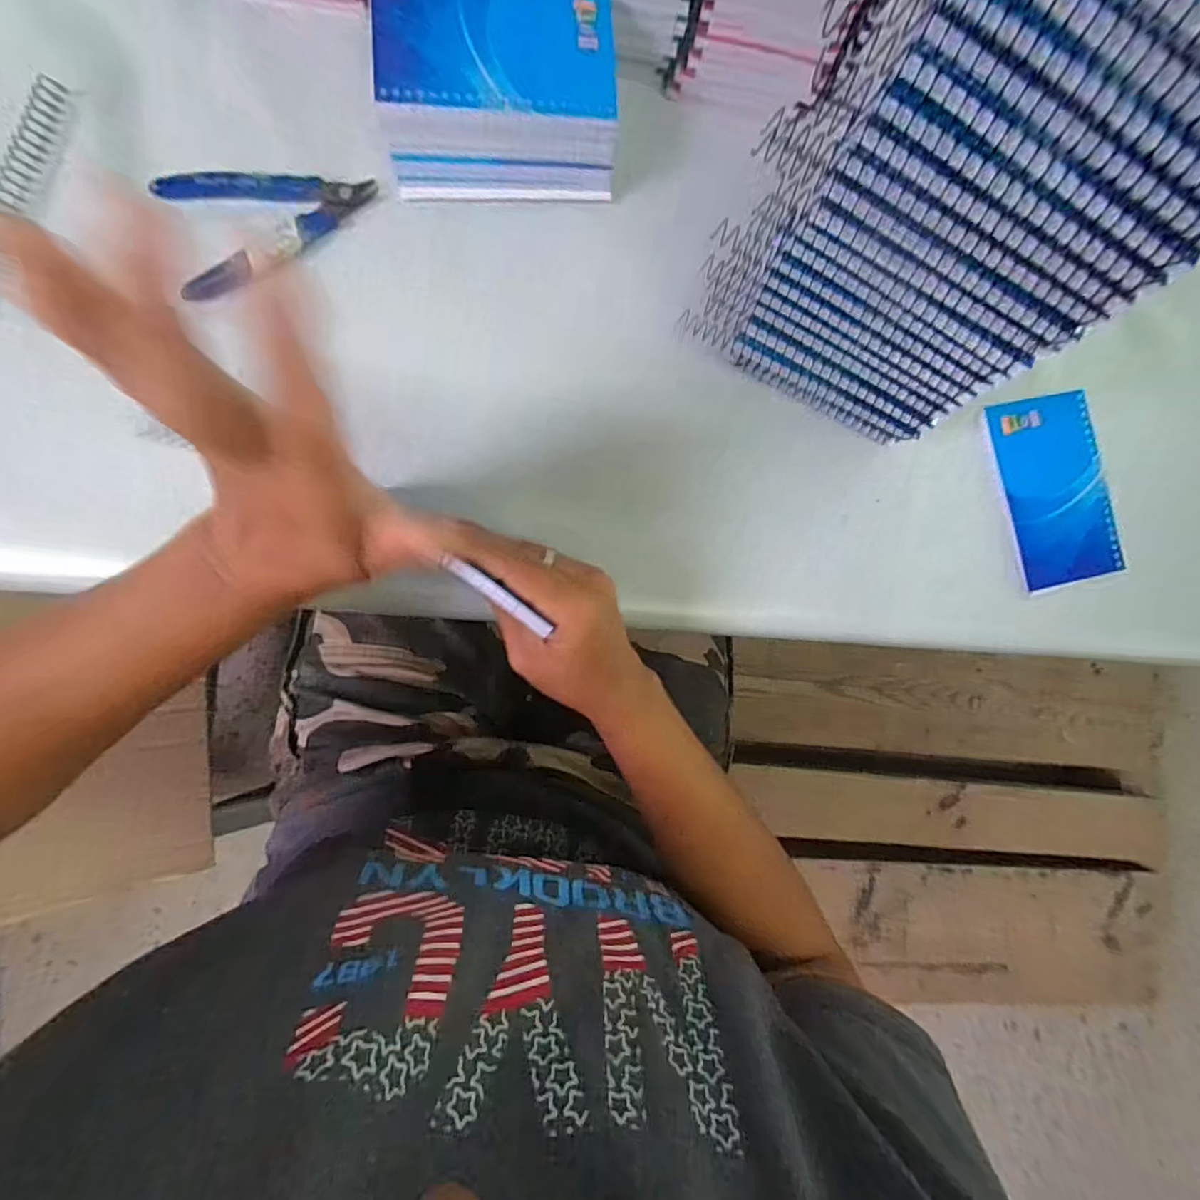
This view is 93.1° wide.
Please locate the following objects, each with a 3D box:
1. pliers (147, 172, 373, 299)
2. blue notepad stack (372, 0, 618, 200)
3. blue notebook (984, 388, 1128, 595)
[{"bbox_3d":[-0.189,-0.227,0.331,0.114,0.010,0.070,-26,91,-9],"label":"pliers"},{"bbox_3d":[-0.059,-0.298,0.332,0.128,0.050,0.086,-5,87,-8],"label":"blue notepad stack"},{"bbox_3d":[0.313,-0.075,0.389,0.077,0.010,0.129,-11,88,-9],"label":"blue notebook"}]

